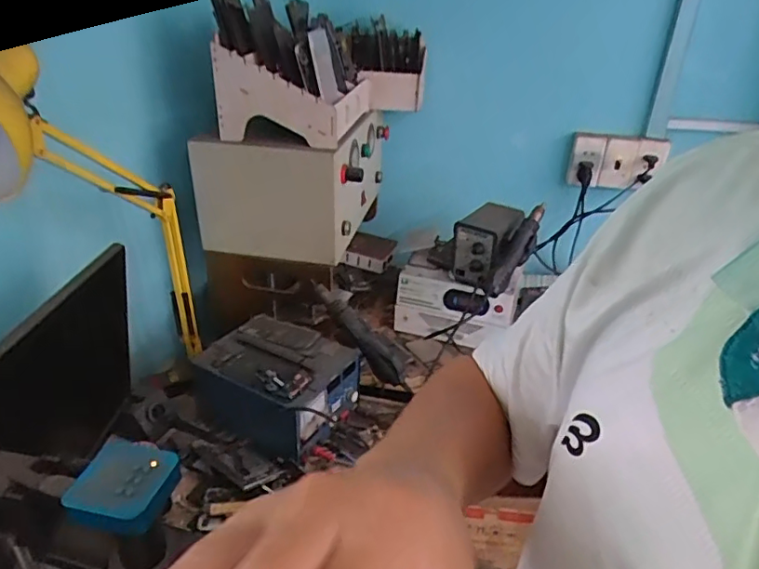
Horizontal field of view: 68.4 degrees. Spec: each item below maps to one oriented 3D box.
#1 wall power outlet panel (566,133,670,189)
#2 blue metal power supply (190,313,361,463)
[{"bbox_3d":[0.549,-0.283,1.288,0.205,0.112,0.046,4,24,4],"label":"wall power outlet panel"},{"bbox_3d":[-0.186,0.175,0.977,0.255,0.141,0.205,16,33,23],"label":"blue metal power supply"}]

